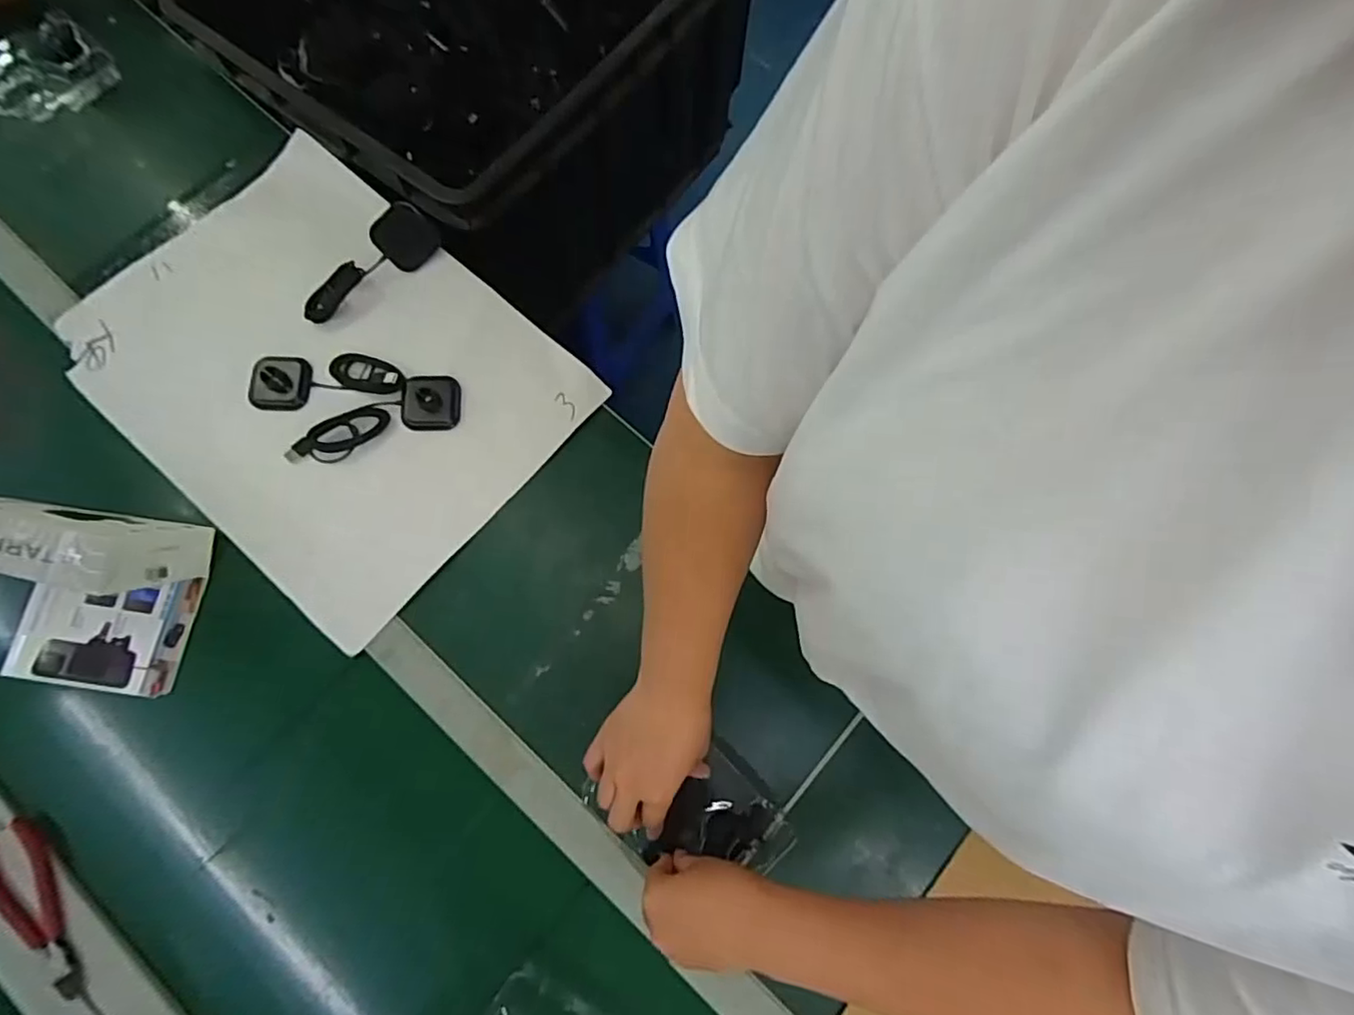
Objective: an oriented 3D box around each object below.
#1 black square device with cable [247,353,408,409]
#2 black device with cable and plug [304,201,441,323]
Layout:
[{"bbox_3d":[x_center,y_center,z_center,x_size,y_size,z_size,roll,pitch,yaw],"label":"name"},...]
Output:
[{"bbox_3d":[-0.369,-0.135,0.651,0.159,0.016,0.062,0,76,-2],"label":"black square device with cable"},{"bbox_3d":[-0.332,-0.261,0.675,0.055,0.032,0.163,38,78,7],"label":"black device with cable and plug"}]

